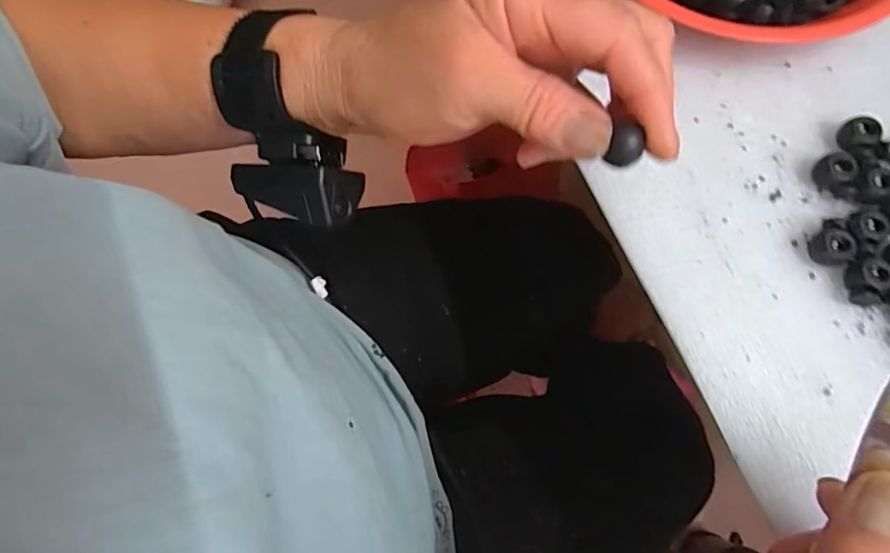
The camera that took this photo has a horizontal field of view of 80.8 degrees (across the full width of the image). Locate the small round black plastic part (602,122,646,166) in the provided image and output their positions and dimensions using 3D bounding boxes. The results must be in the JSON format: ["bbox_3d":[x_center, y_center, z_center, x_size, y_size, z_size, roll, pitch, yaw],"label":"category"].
[{"bbox_3d":[0.067,-0.048,0.194,0.013,0.010,0.011,20,76,7],"label":"small round black plastic part"}]

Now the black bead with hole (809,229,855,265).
[{"bbox_3d":[0.178,-0.013,0.242,0.016,0.012,0.015,0,75,1],"label":"black bead with hole"}]

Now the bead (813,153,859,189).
[{"bbox_3d":[0.187,-0.051,0.253,0.015,0.012,0.015,0,75,1],"label":"bead"}]

